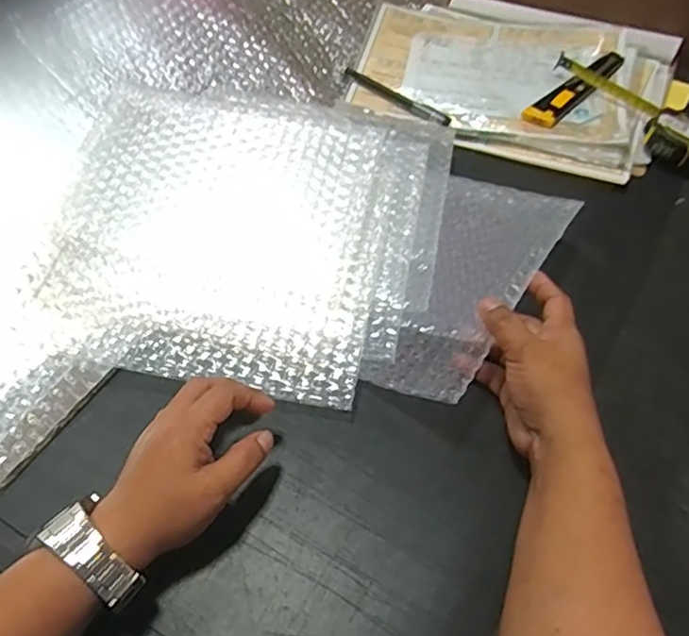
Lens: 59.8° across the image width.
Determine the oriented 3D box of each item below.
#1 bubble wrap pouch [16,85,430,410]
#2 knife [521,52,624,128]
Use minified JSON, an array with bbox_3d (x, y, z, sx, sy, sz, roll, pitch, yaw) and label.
[{"bbox_3d":[-0.087,-0.071,0.495,0.285,0.022,0.262,10,66,2],"label":"bubble wrap pouch"},{"bbox_3d":[0.261,-0.259,0.669,0.034,0.017,0.172,34,59,27],"label":"knife"}]

